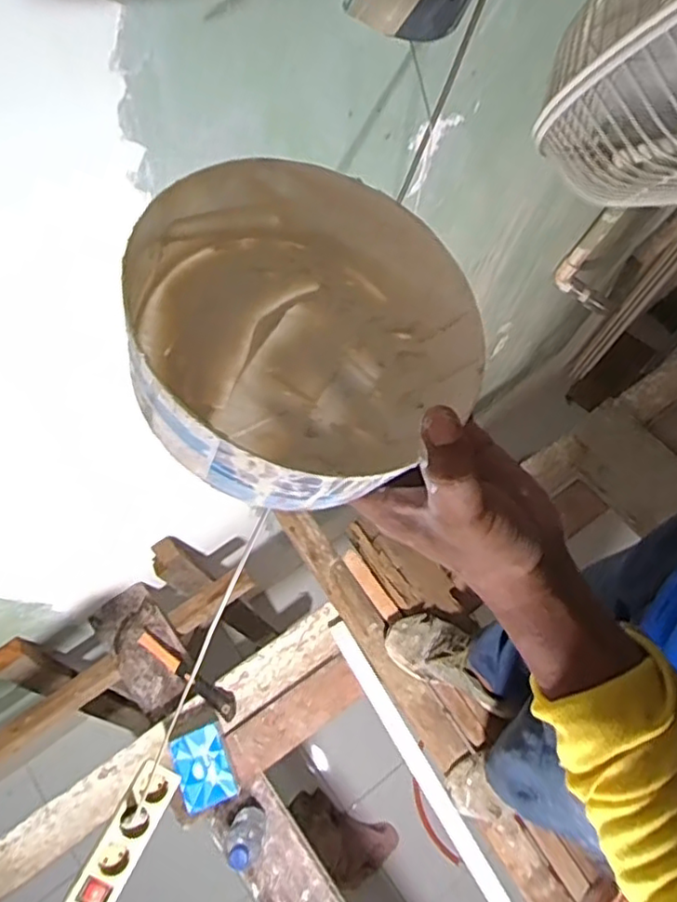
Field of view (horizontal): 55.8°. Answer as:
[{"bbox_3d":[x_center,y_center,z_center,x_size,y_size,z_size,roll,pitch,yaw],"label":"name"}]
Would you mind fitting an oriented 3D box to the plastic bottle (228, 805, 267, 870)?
[{"bbox_3d":[-0.169,0.703,1.158,0.064,0.210,0.077,20,69,5],"label":"plastic bottle"}]

